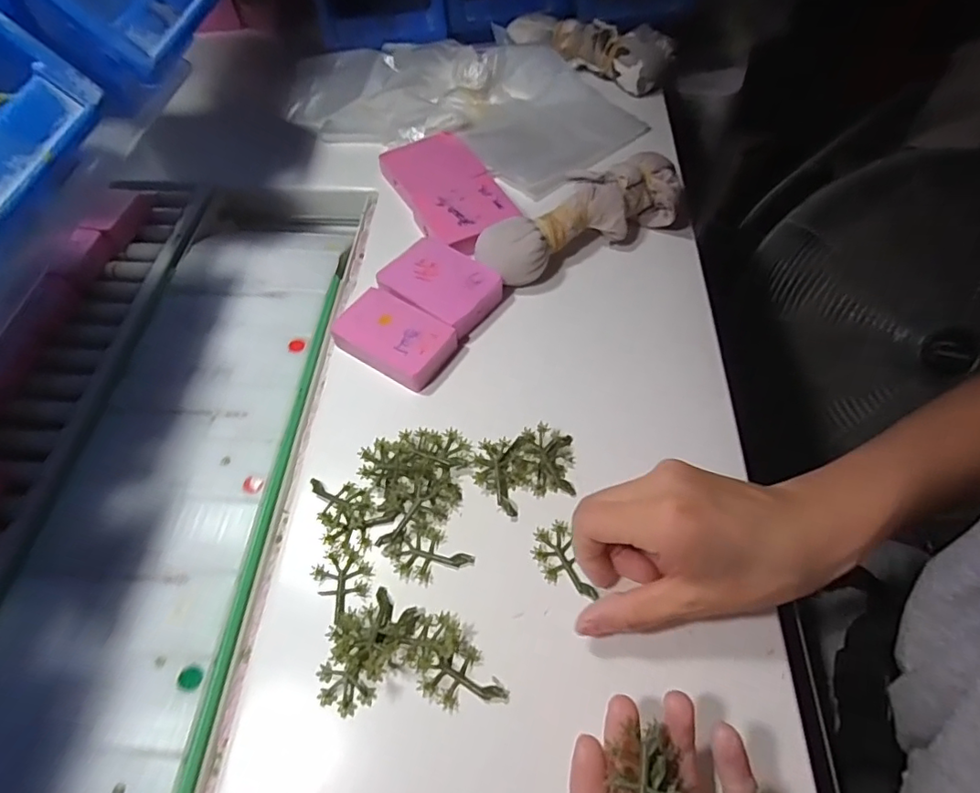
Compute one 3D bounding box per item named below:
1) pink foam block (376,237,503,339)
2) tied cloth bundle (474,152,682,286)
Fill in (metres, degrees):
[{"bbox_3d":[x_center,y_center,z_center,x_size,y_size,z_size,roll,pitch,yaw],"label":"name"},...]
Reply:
[{"bbox_3d":[-0.034,-0.075,0.375,0.076,0.022,0.057,31,64,19],"label":"pink foam block"},{"bbox_3d":[0.068,-0.127,0.391,0.162,0.041,0.052,-26,60,-14],"label":"tied cloth bundle"}]

